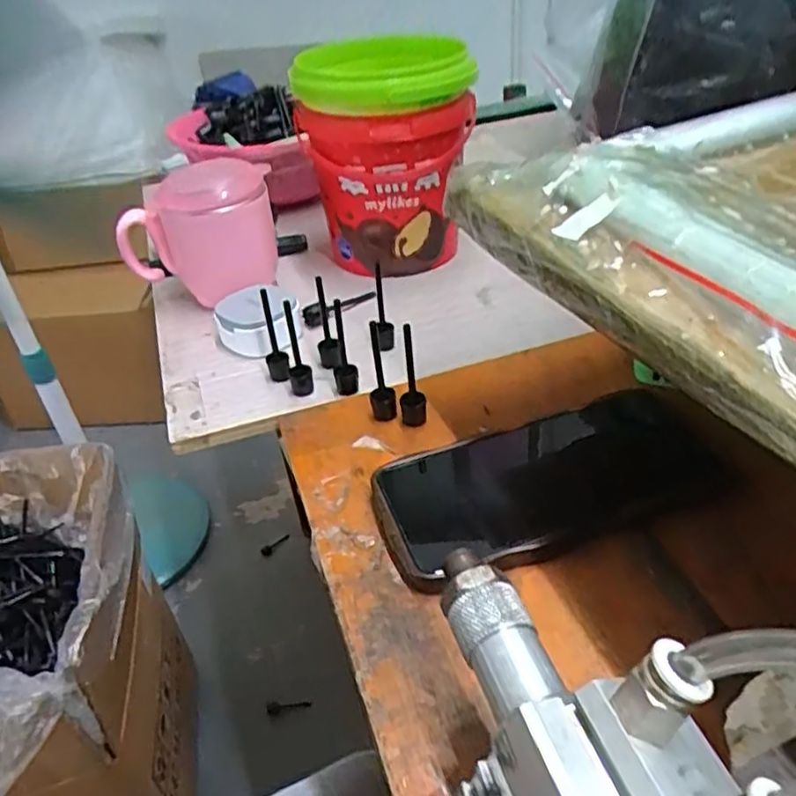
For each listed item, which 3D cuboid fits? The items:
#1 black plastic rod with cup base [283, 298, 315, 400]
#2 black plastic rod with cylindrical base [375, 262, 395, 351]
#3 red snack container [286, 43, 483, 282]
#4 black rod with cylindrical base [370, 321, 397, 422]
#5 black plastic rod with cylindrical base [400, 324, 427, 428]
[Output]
[{"bbox_3d":[-0.062,-0.029,0.417,0.014,0.064,0.012,-13,38,-10],"label":"black plastic rod with cup base"},{"bbox_3d":[-0.010,-0.059,0.450,0.010,0.066,0.013,2,38,10],"label":"black plastic rod with cylindrical base"},{"bbox_3d":[-0.005,-0.183,0.532,0.115,0.158,0.121,28,48,36],"label":"red snack container"},{"bbox_3d":[-0.009,-0.013,0.382,0.014,0.060,0.013,-6,37,-1],"label":"black rod with cylindrical base"},{"bbox_3d":[0.007,-0.011,0.375,0.014,0.061,0.013,-4,37,2],"label":"black plastic rod with cylindrical base"}]

